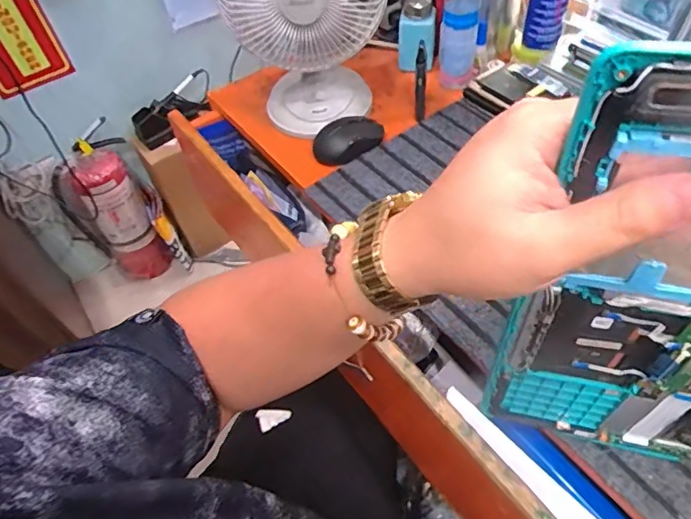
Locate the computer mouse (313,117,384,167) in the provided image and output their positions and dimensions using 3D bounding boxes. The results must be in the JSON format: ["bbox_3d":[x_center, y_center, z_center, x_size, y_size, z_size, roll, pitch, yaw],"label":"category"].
[{"bbox_3d":[0.005,-0.162,0.677,0.093,0.033,0.054,-34,57,-21],"label":"computer mouse"}]

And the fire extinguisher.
[{"bbox_3d":[-0.626,-0.116,1.416,0.195,0.446,0.131,-37,58,-23],"label":"fire extinguisher"}]

